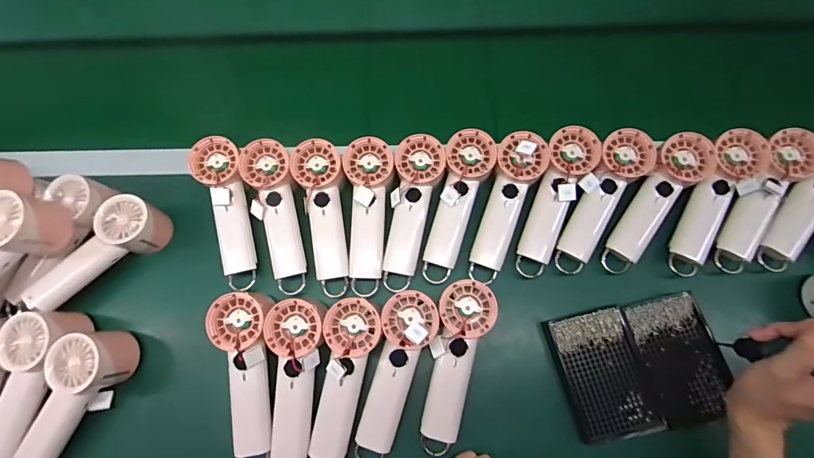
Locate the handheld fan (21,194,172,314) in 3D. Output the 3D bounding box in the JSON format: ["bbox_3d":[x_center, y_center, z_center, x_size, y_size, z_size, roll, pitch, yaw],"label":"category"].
[{"bbox_3d":[-0.384,0.029,0.492,0.169,0.054,0.068,-36,75,-9],"label":"handheld fan"}]

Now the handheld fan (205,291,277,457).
[{"bbox_3d":[-0.175,0.168,0.449,0.065,0.046,0.194,-10,85,-1],"label":"handheld fan"}]

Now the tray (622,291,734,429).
[{"bbox_3d":[0.312,0.143,0.451,0.091,0.016,0.130,-13,72,-2],"label":"tray"}]

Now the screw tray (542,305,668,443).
[{"bbox_3d":[0.221,0.161,0.446,0.090,0.012,0.134,-14,72,-3],"label":"screw tray"}]

